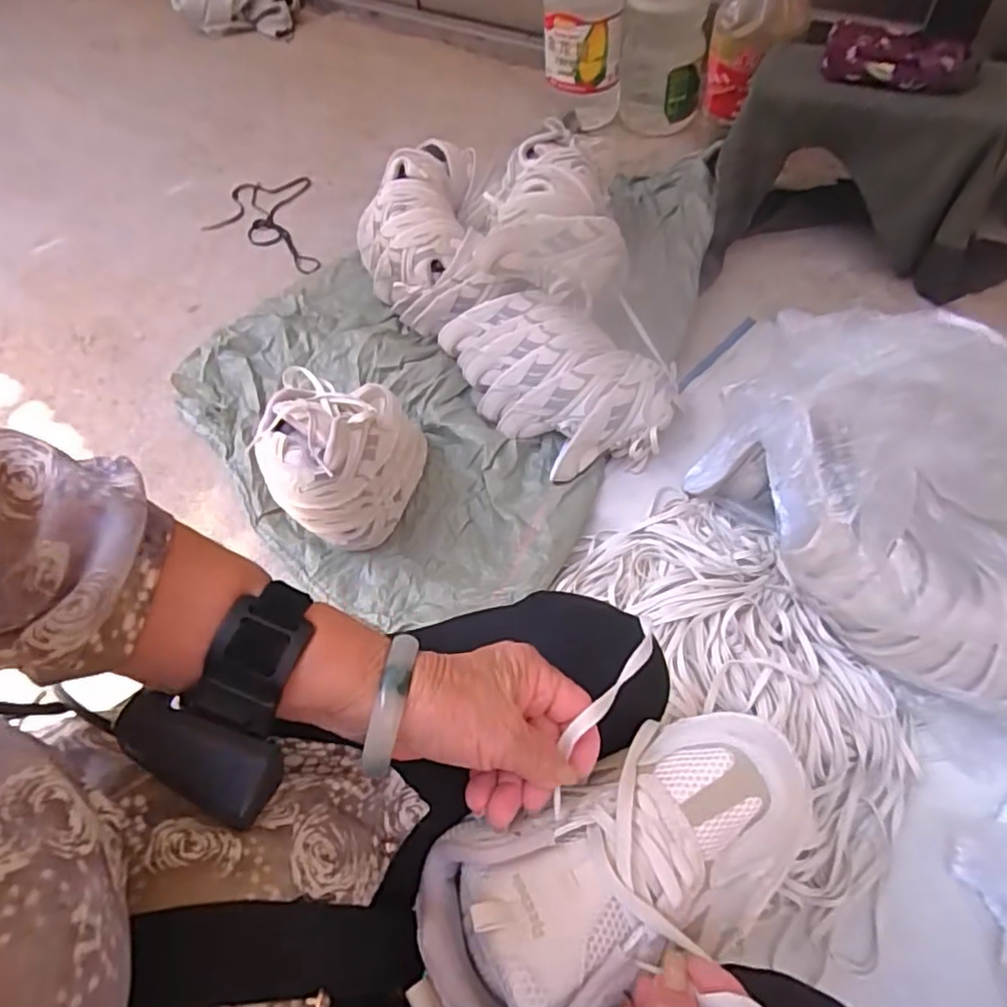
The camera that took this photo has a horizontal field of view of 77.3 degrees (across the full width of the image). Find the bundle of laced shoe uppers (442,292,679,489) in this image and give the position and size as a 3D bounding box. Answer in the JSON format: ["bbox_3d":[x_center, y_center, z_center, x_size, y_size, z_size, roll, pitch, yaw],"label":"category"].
[{"bbox_3d":[0.055,-0.188,0.903,0.367,0.108,0.191,33,64,24],"label":"bundle of laced shoe uppers"}]

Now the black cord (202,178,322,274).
[{"bbox_3d":[-0.437,-0.584,1.293,0.371,0.028,0.223,30,63,23],"label":"black cord"}]

